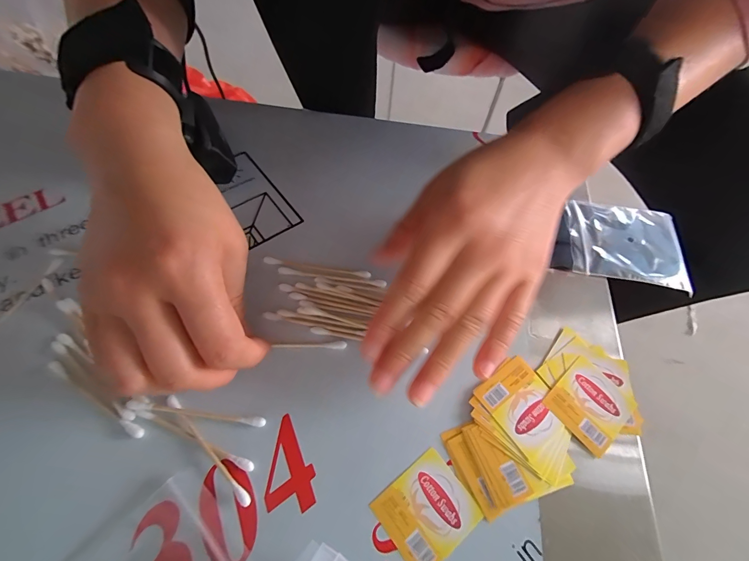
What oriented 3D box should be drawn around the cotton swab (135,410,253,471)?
[{"bbox_3d":[-0.094,0.082,0.172,0.068,0.004,0.005,21,63,8],"label":"cotton swab"}]

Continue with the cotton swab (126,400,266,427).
[{"bbox_3d":[-0.094,0.070,0.177,0.071,0.005,0.004,7,62,1],"label":"cotton swab"}]

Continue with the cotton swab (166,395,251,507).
[{"bbox_3d":[-0.086,0.085,0.171,0.070,0.004,0.005,41,68,17],"label":"cotton swab"}]

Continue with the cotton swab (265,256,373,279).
[{"bbox_3d":[-0.038,-0.009,0.224,0.071,0.004,0.005,8,62,1],"label":"cotton swab"}]

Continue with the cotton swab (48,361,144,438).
[{"bbox_3d":[-0.151,0.063,0.179,0.071,0.004,0.006,29,65,11],"label":"cotton swab"}]

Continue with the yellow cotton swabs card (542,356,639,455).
[{"bbox_3d":[0.125,0.071,0.193,0.043,0.004,0.039,-37,70,-18],"label":"yellow cotton swabs card"}]

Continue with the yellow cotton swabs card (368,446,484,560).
[{"bbox_3d":[0.026,0.114,0.166,0.042,0.004,0.040,-34,70,-19],"label":"yellow cotton swabs card"}]

